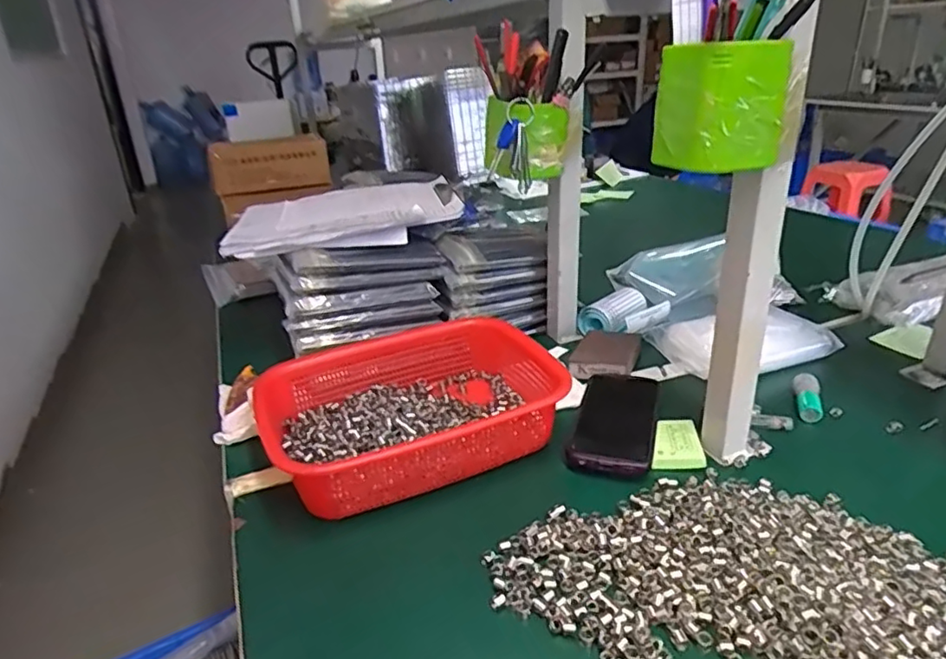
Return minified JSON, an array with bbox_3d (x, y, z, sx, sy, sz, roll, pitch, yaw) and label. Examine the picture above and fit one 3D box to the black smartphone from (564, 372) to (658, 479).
[{"bbox_3d":[0.146,0.090,0.615,0.079,0.010,0.182,6,26,20],"label":"black smartphone"}]

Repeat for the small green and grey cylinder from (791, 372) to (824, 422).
[{"bbox_3d":[0.355,0.073,0.638,0.025,0.027,0.061,6,26,19],"label":"small green and grey cylinder"}]

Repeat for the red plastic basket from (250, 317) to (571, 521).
[{"bbox_3d":[-0.046,0.072,0.611,0.308,0.062,0.213,-14,26,-21],"label":"red plastic basket"}]

